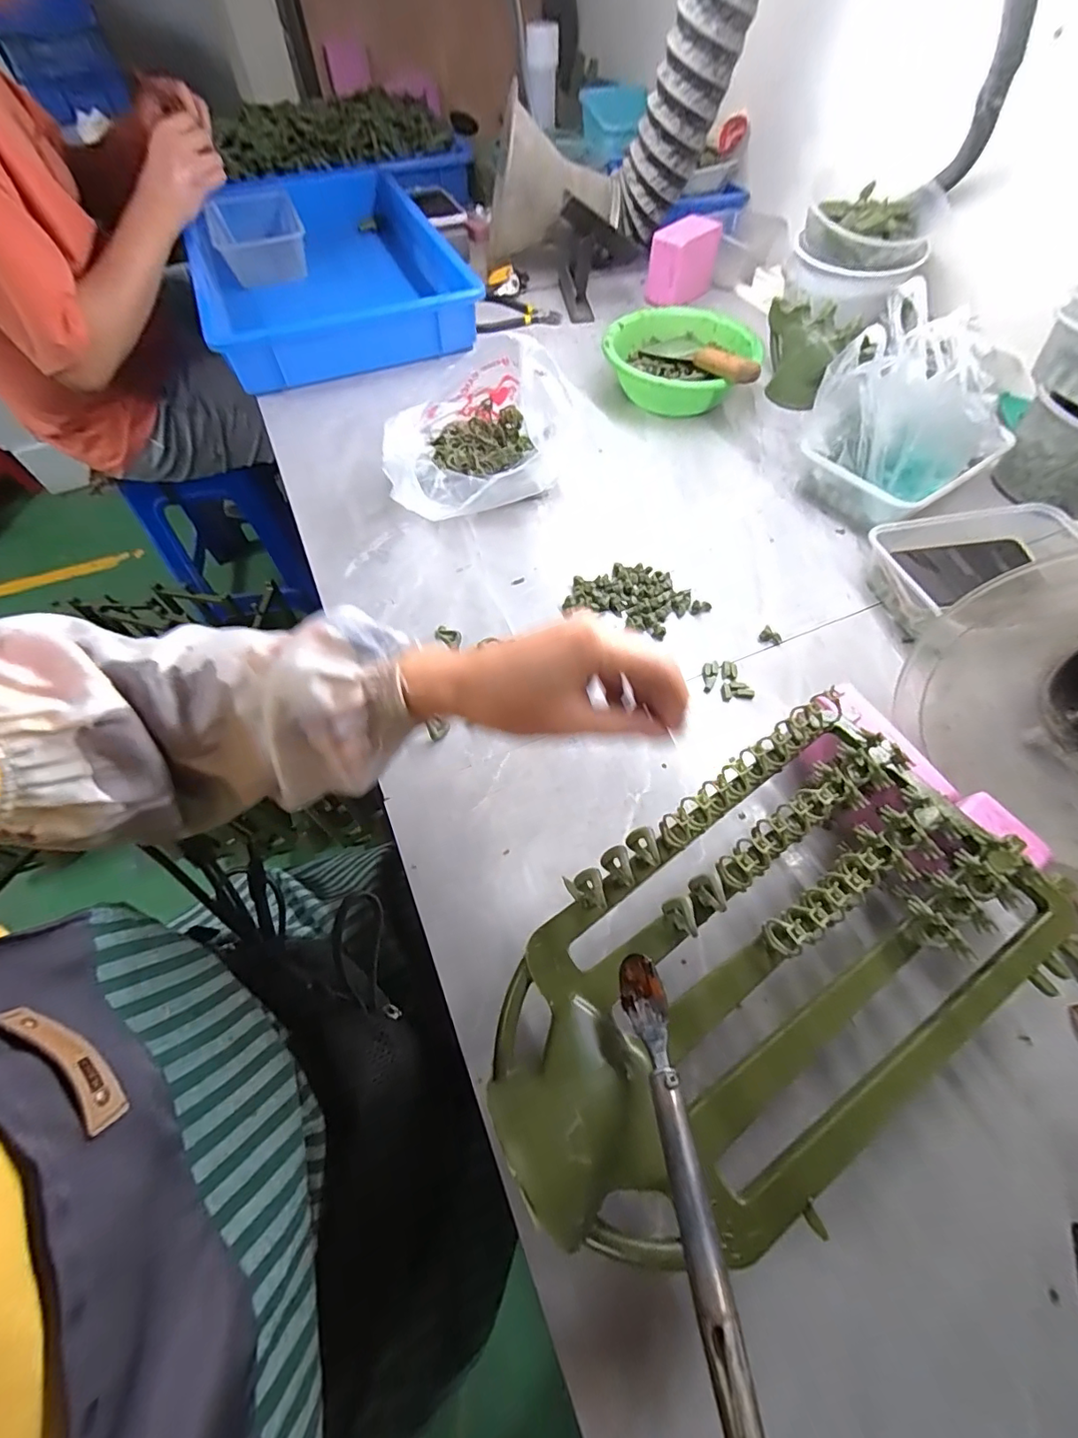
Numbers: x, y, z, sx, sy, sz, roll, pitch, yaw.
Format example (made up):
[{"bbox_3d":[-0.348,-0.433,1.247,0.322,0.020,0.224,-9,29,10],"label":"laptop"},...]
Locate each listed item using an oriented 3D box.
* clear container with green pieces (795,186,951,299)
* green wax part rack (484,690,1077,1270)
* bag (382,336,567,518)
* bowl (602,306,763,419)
[{"bbox_3d":[0.424,-0.622,0.666,0.155,0.069,0.139,25,64,14],"label":"clear container with green pieces"},{"bbox_3d":[0.130,0.137,0.296,0.338,0.065,0.191,-31,65,-17],"label":"green wax part rack"},{"bbox_3d":[-0.063,-0.328,0.570,0.189,0.122,0.183,-1,61,-2],"label":"bag"},{"bbox_3d":[0.182,-0.479,0.690,0.184,0.057,0.187,0,61,-1],"label":"bowl"}]

